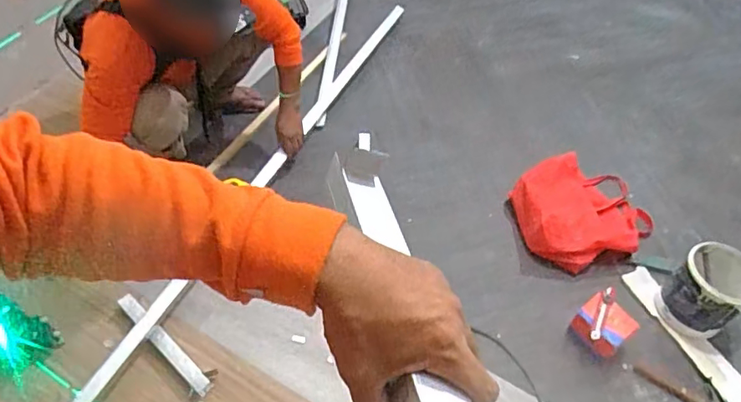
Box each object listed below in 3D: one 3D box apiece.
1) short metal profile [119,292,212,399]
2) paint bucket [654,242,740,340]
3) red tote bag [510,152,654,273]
[{"bbox_3d":[-0.542,0.365,1.439,0.370,0.044,0.044,37,60,22],"label":"short metal profile"},{"bbox_3d":[0.885,0.242,1.462,0.191,0.201,0.175,1,54,-2],"label":"paint bucket"},{"bbox_3d":[0.634,0.011,1.671,0.411,0.149,0.371,-14,56,-13],"label":"red tote bag"}]

